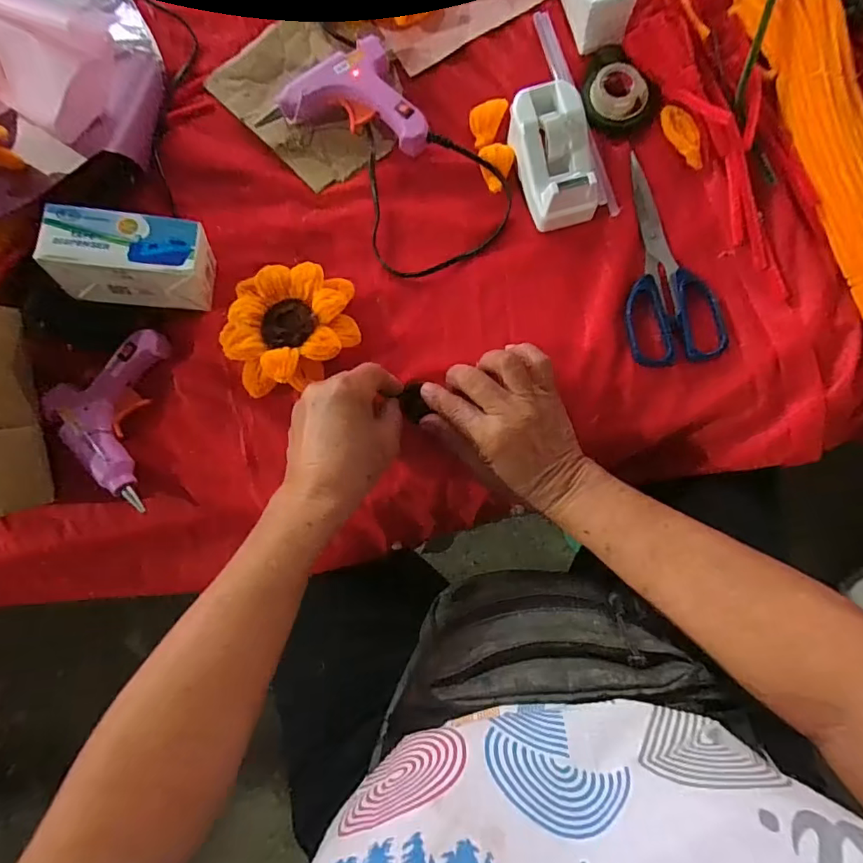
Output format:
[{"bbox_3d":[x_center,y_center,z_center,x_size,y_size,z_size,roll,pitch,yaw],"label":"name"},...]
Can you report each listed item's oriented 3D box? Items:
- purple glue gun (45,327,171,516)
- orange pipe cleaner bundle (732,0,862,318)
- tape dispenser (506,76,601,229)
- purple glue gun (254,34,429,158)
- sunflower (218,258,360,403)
[{"bbox_3d":[-0.260,-0.015,0.402,0.084,0.025,0.135,6,81,3],"label":"purple glue gun"},{"bbox_3d":[0.316,-0.241,0.395,0.048,0.028,0.336,-17,81,-1],"label":"orange pipe cleaner bundle"},{"bbox_3d":[0.098,-0.219,0.404,0.057,0.038,0.101,-17,81,-1],"label":"tape dispenser"},{"bbox_3d":[-0.064,-0.283,0.428,0.137,0.026,0.077,15,82,4],"label":"purple glue gun"},{"bbox_3d":[-0.112,-0.084,0.404,0.101,0.033,0.094,0,86,3],"label":"sunflower"}]

